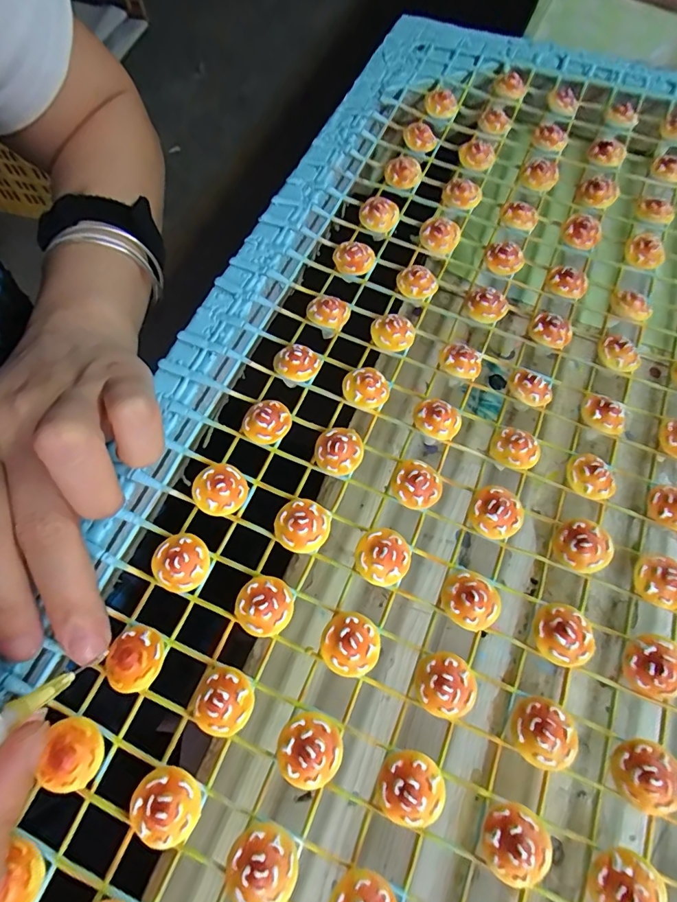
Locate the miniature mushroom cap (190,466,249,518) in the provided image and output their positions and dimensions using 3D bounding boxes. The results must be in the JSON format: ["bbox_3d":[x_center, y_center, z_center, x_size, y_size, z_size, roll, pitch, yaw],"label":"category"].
[{"bbox_3d":[-0.045,0.015,0.169,0.019,0.009,0.019,1,69,-2],"label":"miniature mushroom cap"}]

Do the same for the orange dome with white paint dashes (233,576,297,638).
[{"bbox_3d":[-0.026,0.054,0.154,0.019,0.009,0.019,1,69,-2],"label":"orange dome with white paint dashes"}]

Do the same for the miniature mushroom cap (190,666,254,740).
[{"bbox_3d":[-0.038,0.081,0.143,0.019,0.008,0.019,1,69,-2],"label":"miniature mushroom cap"}]

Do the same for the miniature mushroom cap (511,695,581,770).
[{"bbox_3d":[0.066,0.091,0.143,0.019,0.009,0.019,1,69,-2],"label":"miniature mushroom cap"}]

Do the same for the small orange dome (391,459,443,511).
[{"bbox_3d":[0.031,0.013,0.174,0.019,0.009,0.019,1,69,-2],"label":"small orange dome"}]

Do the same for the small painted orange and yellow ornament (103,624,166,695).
[{"bbox_3d":[-0.068,0.069,0.147,0.018,0.007,0.019,33,71,11],"label":"small painted orange and yellow ornament"}]

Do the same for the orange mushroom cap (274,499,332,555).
[{"bbox_3d":[-0.013,0.028,0.165,0.020,0.010,0.019,1,69,-2],"label":"orange mushroom cap"}]

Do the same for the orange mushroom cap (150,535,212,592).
[{"bbox_3d":[-0.056,0.040,0.159,0.019,0.009,0.020,1,69,-2],"label":"orange mushroom cap"}]

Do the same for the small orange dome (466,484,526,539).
[{"bbox_3d":[0.060,0.024,0.170,0.019,0.010,0.019,29,70,9],"label":"small orange dome"}]

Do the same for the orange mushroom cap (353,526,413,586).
[{"bbox_3d":[0.016,0.039,0.163,0.019,0.010,0.020,1,69,-2],"label":"orange mushroom cap"}]

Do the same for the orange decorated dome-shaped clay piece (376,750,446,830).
[{"bbox_3d":[0.022,0.104,0.136,0.019,0.009,0.020,1,69,-2],"label":"orange decorated dome-shaped clay piece"}]

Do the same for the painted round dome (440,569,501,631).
[{"bbox_3d":[0.047,0.053,0.158,0.020,0.010,0.018,32,71,10],"label":"painted round dome"}]

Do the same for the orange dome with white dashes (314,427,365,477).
[{"bbox_3d":[0.000,0.000,0.177,0.019,0.010,0.019,1,69,-2],"label":"orange dome with white dashes"}]

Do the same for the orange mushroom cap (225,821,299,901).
[{"bbox_3d":[-0.022,0.120,0.128,0.019,0.008,0.019,1,69,-2],"label":"orange mushroom cap"}]

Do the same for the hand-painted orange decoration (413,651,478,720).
[{"bbox_3d":[0.036,0.078,0.148,0.019,0.009,0.019,1,69,-2],"label":"hand-painted orange decoration"}]

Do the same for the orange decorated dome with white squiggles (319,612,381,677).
[{"bbox_3d":[0.004,0.066,0.151,0.019,0.010,0.019,32,71,10],"label":"orange decorated dome with white squiggles"}]

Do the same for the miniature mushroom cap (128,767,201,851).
[{"bbox_3d":[-0.052,0.106,0.133,0.020,0.009,0.019,1,69,-2],"label":"miniature mushroom cap"}]

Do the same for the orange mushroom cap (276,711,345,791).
[{"bbox_3d":[-0.009,0.093,0.138,0.020,0.006,0.019,1,69,-2],"label":"orange mushroom cap"}]

